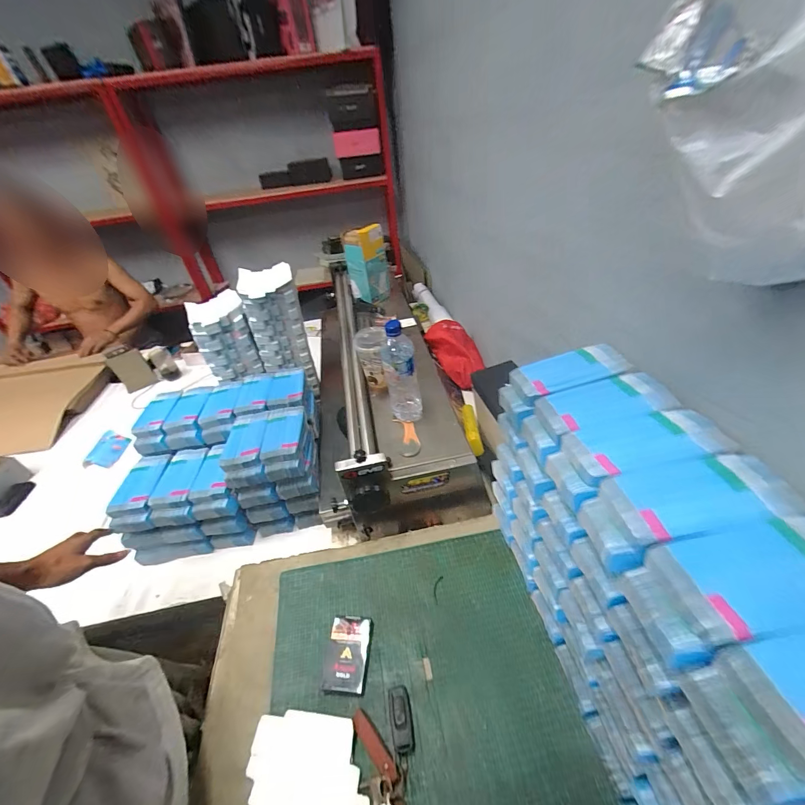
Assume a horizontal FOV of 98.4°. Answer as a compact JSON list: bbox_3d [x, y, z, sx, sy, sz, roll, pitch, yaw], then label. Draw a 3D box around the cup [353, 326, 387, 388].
[{"bbox_3d":[-0.067,-0.098,0.827,0.078,0.145,0.073,-6,40,2],"label":"cup"}]

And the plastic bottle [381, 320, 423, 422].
[{"bbox_3d":[0.000,-0.055,0.723,0.067,0.230,0.079,-8,40,0],"label":"plastic bottle"}]

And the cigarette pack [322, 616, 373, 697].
[{"bbox_3d":[-0.086,0.395,0.548,0.068,0.019,0.098,0,40,9],"label":"cigarette pack"}]

